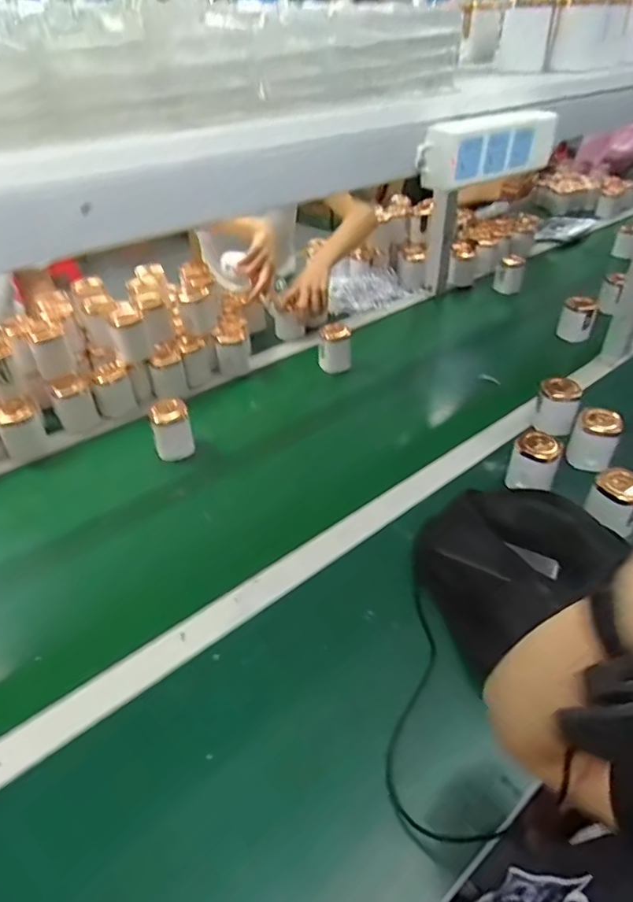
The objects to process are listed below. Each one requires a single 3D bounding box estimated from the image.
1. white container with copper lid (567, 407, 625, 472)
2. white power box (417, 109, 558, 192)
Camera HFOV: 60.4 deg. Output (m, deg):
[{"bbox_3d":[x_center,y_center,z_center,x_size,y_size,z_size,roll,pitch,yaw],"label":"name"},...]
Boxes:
[{"bbox_3d":[0.392,-0.012,0.780,0.065,0.084,0.049,26,46,29],"label":"white container with copper lid"},{"bbox_3d":[0.177,-0.306,0.545,0.046,0.058,0.199,31,49,33],"label":"white power box"}]

